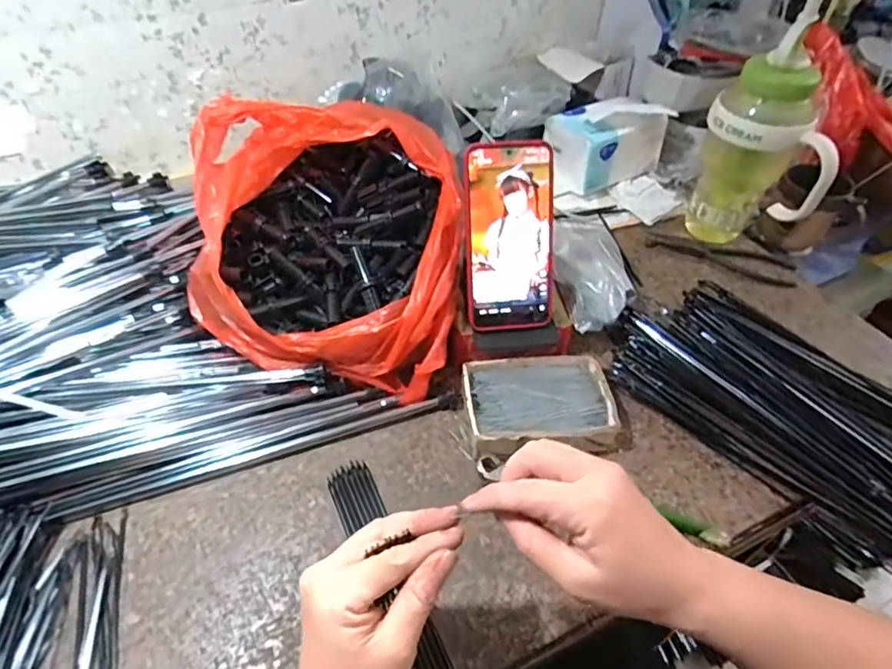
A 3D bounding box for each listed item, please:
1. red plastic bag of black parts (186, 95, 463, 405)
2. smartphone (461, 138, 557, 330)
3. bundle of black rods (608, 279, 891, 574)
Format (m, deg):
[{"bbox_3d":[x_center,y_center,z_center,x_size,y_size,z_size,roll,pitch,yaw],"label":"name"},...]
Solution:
[{"bbox_3d":[-0.105,-0.096,0.521,0.241,0.167,0.233,6,46,7],"label":"red plastic bag of black parts"},{"bbox_3d":[0.057,-0.085,0.484,0.080,0.164,0.012,-5,17,-3],"label":"smartphone"},{"bbox_3d":[0.340,0.080,0.493,0.180,0.028,0.350,-32,55,-25],"label":"bundle of black rods"}]

